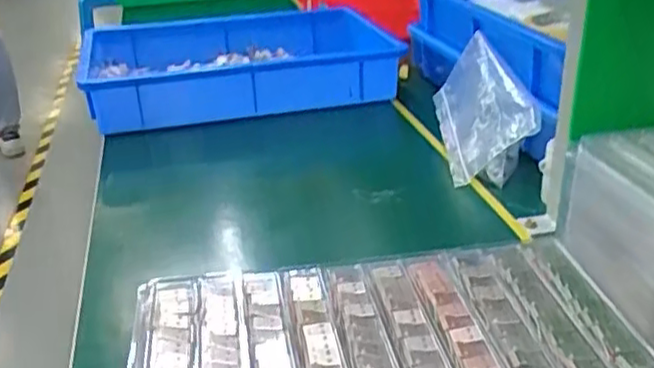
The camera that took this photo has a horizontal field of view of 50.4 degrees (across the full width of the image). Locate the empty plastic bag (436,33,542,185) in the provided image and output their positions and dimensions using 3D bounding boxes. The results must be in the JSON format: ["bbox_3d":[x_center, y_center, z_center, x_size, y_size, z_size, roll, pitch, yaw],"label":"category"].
[{"bbox_3d":[0.170,-0.083,0.762,0.080,0.115,0.155,-2,27,2],"label":"empty plastic bag"}]

